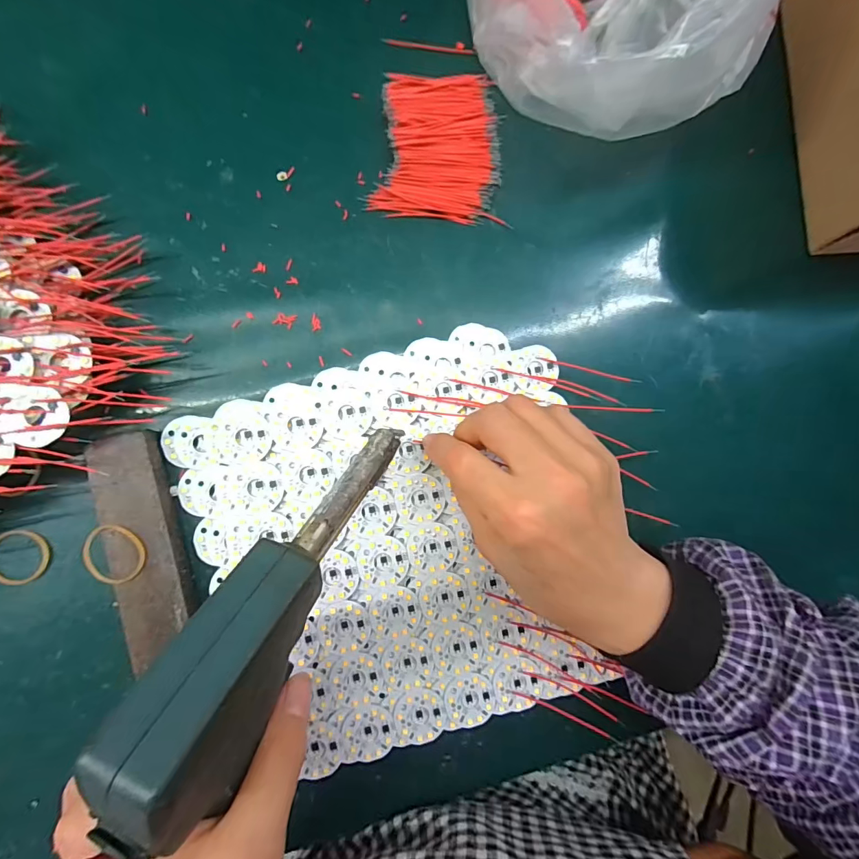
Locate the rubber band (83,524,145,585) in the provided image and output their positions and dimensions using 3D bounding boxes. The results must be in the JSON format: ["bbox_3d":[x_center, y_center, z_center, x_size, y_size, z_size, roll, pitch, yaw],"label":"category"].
[{"bbox_3d":[-0.175,0.070,0.243,0.033,0.004,0.033,0,88,0],"label":"rubber band"}]

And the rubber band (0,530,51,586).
[{"bbox_3d":[-0.237,0.074,0.250,0.033,0.004,0.031,0,87,-6],"label":"rubber band"}]

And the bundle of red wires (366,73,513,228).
[{"bbox_3d":[0.006,-0.186,0.283,0.081,0.012,0.093,2,87,-6],"label":"bundle of red wires"}]

